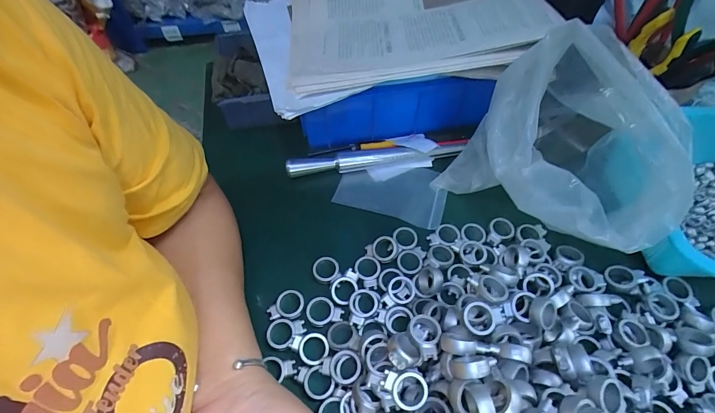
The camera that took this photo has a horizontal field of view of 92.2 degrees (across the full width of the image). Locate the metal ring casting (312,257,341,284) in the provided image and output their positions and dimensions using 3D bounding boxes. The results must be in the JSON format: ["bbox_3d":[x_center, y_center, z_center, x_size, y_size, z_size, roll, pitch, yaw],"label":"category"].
[{"bbox_3d":[-0.031,0.063,0.339,0.026,0.005,0.028,0,57,0],"label":"metal ring casting"}]

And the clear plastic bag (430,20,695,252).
[{"bbox_3d":[0.182,-0.051,0.310,0.134,0.160,0.171,0,57,0],"label":"clear plastic bag"}]

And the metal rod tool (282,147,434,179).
[{"bbox_3d":[0.001,-0.054,0.414,0.169,0.019,0.020,-7,57,-5],"label":"metal rod tool"}]

